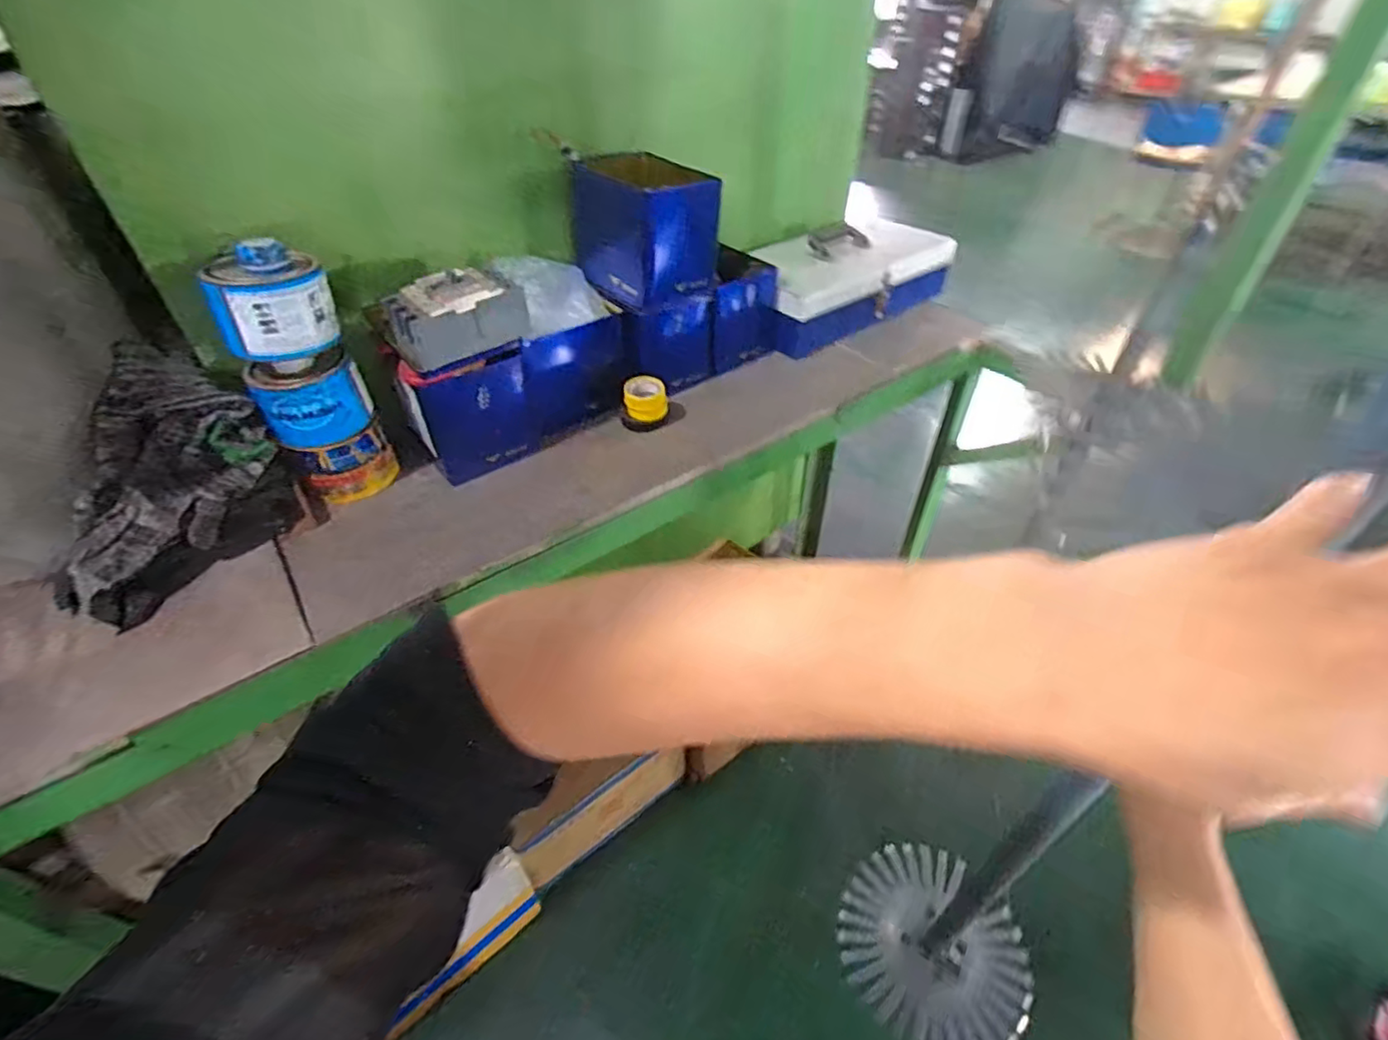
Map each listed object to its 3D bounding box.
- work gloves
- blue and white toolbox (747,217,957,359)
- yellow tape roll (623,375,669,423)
[{"bbox_3d":[-0.521,-0.044,0.594,0.107,0.178,0.217,20,46,21],"label":"work gloves"},{"bbox_3d":[0.289,-0.438,1.123,0.468,0.118,0.184,-28,49,-27],"label":"blue and white toolbox"},{"bbox_3d":[-0.065,-0.166,0.843,0.056,0.041,0.056,0,43,0],"label":"yellow tape roll"}]

